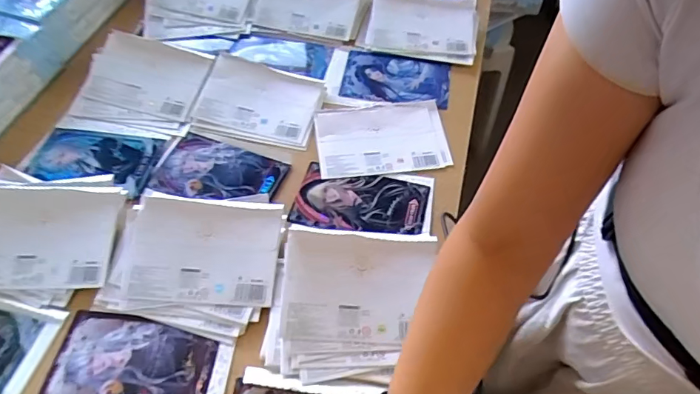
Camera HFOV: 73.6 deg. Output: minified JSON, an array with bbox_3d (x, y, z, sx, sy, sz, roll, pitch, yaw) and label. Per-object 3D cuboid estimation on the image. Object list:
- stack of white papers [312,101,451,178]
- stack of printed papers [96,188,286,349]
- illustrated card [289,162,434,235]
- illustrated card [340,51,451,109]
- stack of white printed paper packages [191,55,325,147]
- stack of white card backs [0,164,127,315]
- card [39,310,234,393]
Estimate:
[{"bbox_3d":[0.047,-0.087,0.685,0.188,0.009,0.127,-5,60,-6],"label":"stack of white papers"},{"bbox_3d":[-0.183,0.066,0.557,0.199,0.040,0.164,13,56,7],"label":"stack of printed papers"},{"bbox_3d":[0.019,0.005,0.627,0.178,0.008,0.102,8,55,4],"label":"illustrated card"},{"bbox_3d":[0.075,-0.192,0.765,0.172,0.011,0.108,8,60,3],"label":"illustrated card"},{"bbox_3d":[-0.136,-0.150,0.717,0.178,0.031,0.147,14,56,8],"label":"stack of white printed paper packages"},{"bbox_3d":[-0.396,0.040,0.570,0.228,0.045,0.167,8,55,4],"label":"stack of white card backs"},{"bbox_3d":[-0.227,0.190,0.500,0.190,0.006,0.115,7,54,4],"label":"card"}]

